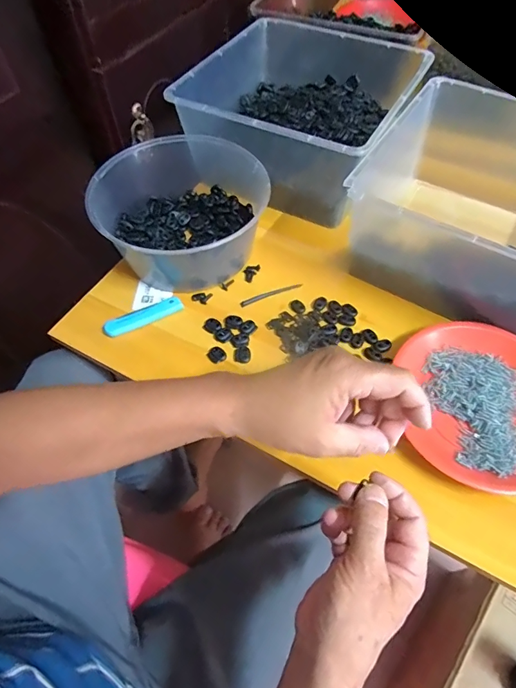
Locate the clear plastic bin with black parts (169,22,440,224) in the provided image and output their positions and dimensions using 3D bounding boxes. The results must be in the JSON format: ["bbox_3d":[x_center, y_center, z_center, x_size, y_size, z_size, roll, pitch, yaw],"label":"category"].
[{"bbox_3d":[0.079,-0.374,0.658,0.289,0.122,0.352,24,60,15],"label":"clear plastic bin with black parts"}]

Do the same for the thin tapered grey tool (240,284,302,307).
[{"bbox_3d":[0.018,-0.067,0.554,0.088,0.005,0.011,-19,59,-12],"label":"thin tapered grey tool"}]

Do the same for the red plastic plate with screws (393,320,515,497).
[{"bbox_3d":[0.246,0.065,0.451,0.167,0.032,0.186,1,57,1],"label":"red plastic plate with screws"}]

